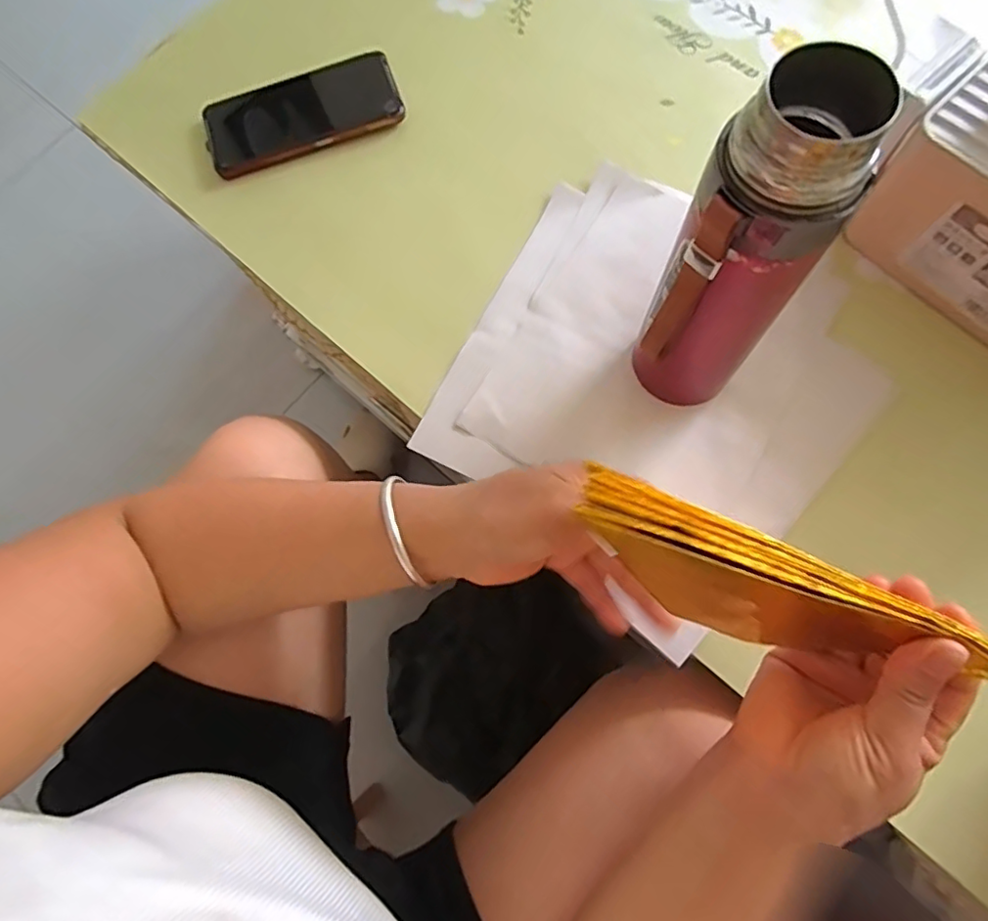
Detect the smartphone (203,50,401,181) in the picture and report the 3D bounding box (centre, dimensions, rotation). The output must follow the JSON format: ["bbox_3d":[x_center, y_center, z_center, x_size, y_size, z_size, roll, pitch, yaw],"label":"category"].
[{"bbox_3d":[-0.163,-0.295,0.491,0.165,0.010,0.073,-19,73,-3],"label":"smartphone"}]

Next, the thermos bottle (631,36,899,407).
[{"bbox_3d":[0.120,-0.088,0.304,0.061,0.221,0.060,-1,73,2],"label":"thermos bottle"}]

